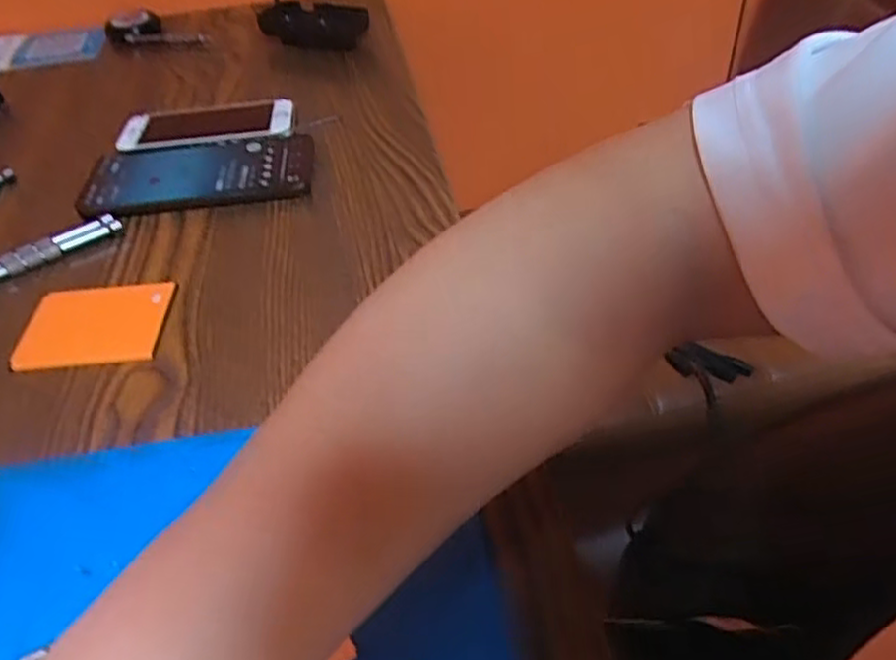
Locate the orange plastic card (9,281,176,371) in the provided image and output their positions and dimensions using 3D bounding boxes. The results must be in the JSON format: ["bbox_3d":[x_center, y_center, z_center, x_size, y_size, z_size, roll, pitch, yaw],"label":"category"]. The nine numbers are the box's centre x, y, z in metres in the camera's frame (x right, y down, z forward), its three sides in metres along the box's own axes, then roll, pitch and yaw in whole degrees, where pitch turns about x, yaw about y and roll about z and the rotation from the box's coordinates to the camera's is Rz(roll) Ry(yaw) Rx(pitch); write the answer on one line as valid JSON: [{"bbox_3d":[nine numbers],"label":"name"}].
[{"bbox_3d":[-0.205,-0.005,0.420,0.080,0.007,0.064,-4,46,-1],"label":"orange plastic card"}]

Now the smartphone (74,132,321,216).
[{"bbox_3d":[-0.182,-0.114,0.527,0.163,0.013,0.080,-10,43,-4],"label":"smartphone"}]

